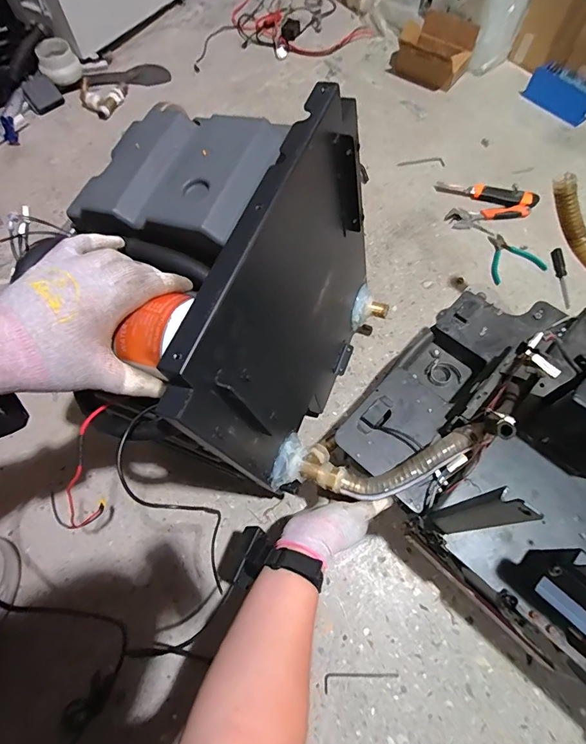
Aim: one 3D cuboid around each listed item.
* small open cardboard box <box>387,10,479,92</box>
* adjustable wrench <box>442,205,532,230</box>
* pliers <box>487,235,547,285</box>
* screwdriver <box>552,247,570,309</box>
[{"bbox_3d":[0.367,-0.854,1.083,0.193,0.093,0.152,36,70,12],"label":"small open cardboard box"},{"bbox_3d":[0.426,-0.345,0.896,0.178,0.012,0.055,-10,66,-3],"label":"adjustable wrench"},{"bbox_3d":[0.447,-0.242,0.853,0.112,0.007,0.113,-15,67,-5],"label":"pliers"},{"bbox_3d":[0.543,-0.193,0.831,0.024,0.019,0.138,1,66,2],"label":"screwdriver"}]

